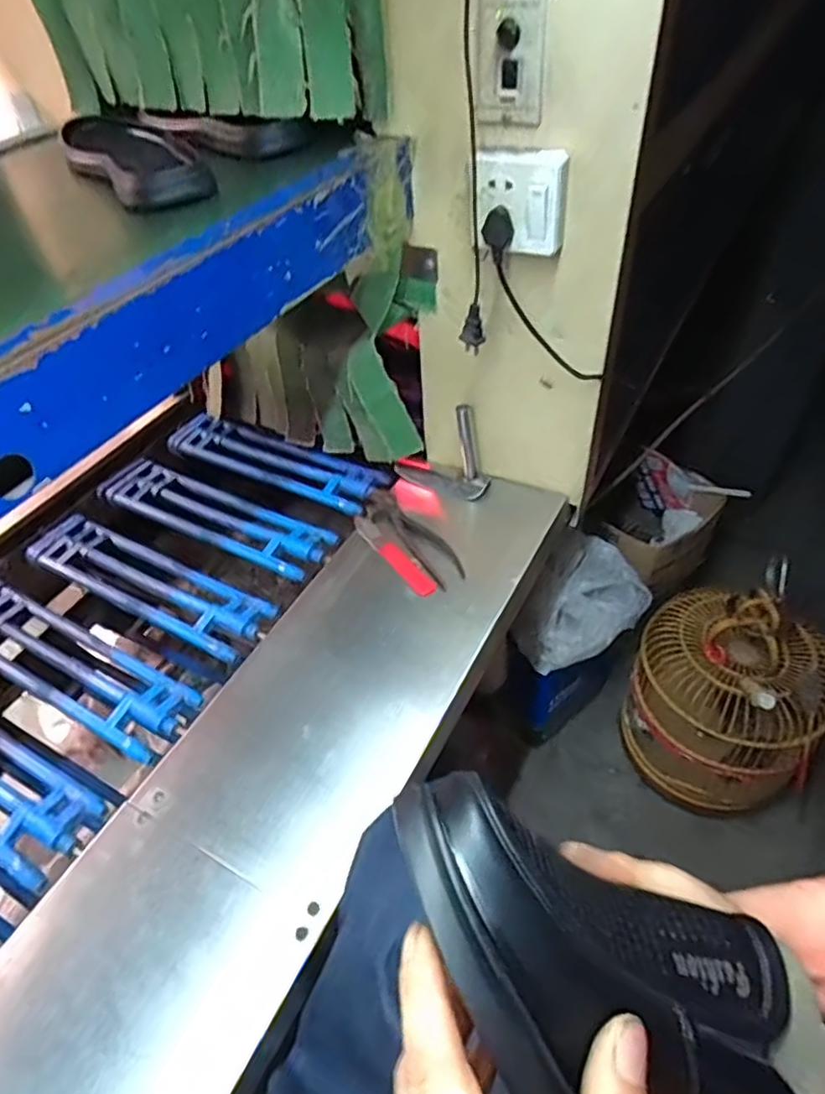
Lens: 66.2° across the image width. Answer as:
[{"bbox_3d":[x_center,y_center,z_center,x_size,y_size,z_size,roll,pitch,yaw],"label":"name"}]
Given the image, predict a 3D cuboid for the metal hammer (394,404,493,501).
[{"bbox_3d":[0.038,-0.134,0.852,0.136,0.118,0.051,19,54,21],"label":"metal hammer"}]

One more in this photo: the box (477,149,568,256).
[{"bbox_3d":[0.102,-0.327,0.603,0.083,0.084,0.030,11,52,15],"label":"box"}]

